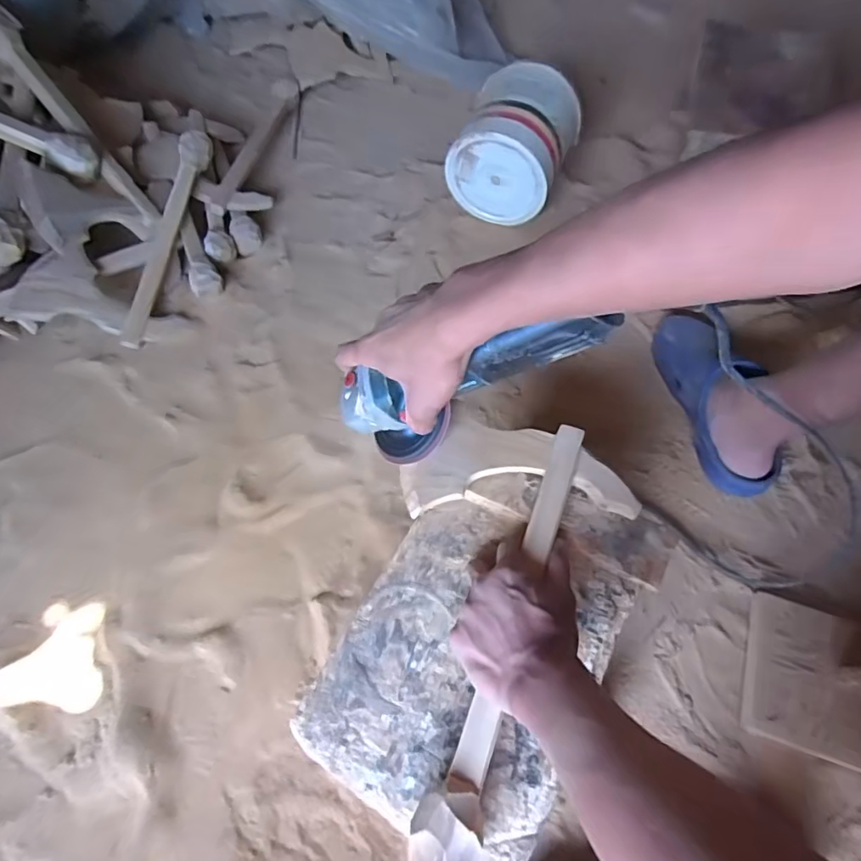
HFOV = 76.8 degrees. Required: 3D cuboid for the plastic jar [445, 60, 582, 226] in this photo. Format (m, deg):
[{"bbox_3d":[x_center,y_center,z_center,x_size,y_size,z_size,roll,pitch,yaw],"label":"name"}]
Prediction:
[{"bbox_3d":[0.145,-0.489,0.933,0.180,0.172,0.172,21,65,13],"label":"plastic jar"}]

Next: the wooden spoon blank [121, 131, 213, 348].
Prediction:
[{"bbox_3d":[-0.433,-0.317,0.891,0.039,0.049,0.381,12,80,8],"label":"wooden spoon blank"}]

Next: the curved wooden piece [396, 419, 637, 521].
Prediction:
[{"bbox_3d":[0.082,0.035,0.532,0.215,0.022,0.095,1,65,3],"label":"curved wooden piece"}]

